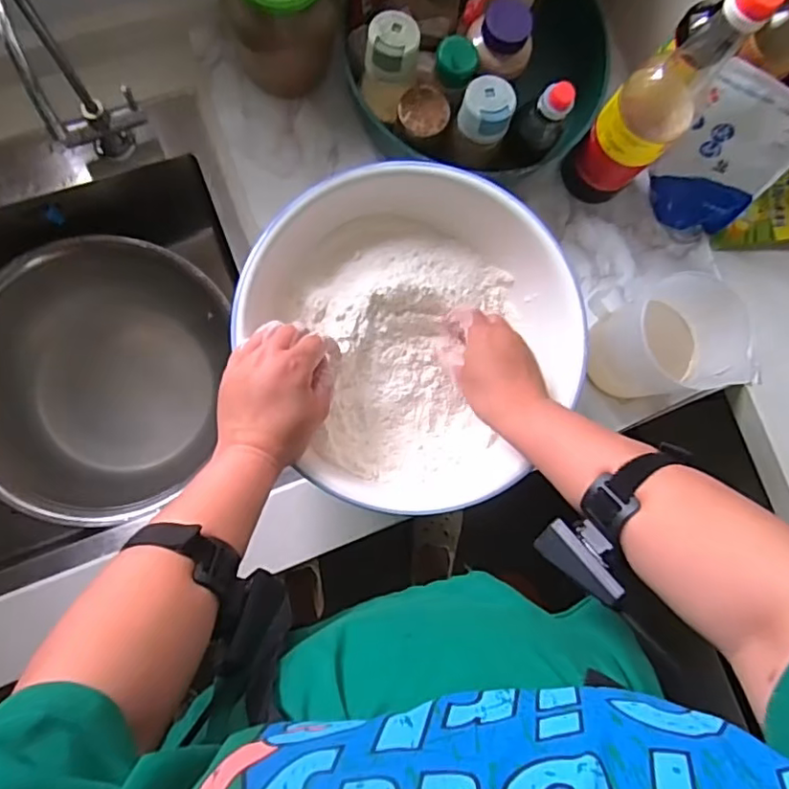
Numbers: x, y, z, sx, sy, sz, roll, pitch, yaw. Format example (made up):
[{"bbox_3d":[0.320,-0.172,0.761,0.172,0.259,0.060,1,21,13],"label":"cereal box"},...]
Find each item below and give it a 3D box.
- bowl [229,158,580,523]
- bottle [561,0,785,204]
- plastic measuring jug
[{"bbox_3d":[0.002,-0.059,0.580,0.288,0.091,0.313,1,84,-7],"label":"bowl"},{"bbox_3d":[0.245,-0.271,0.556,0.061,0.280,0.072,-42,90,-10],"label":"bottle"},{"bbox_3d":[0.276,-0.058,0.610,0.101,0.139,0.124,-14,86,-9],"label":"plastic measuring jug"}]

